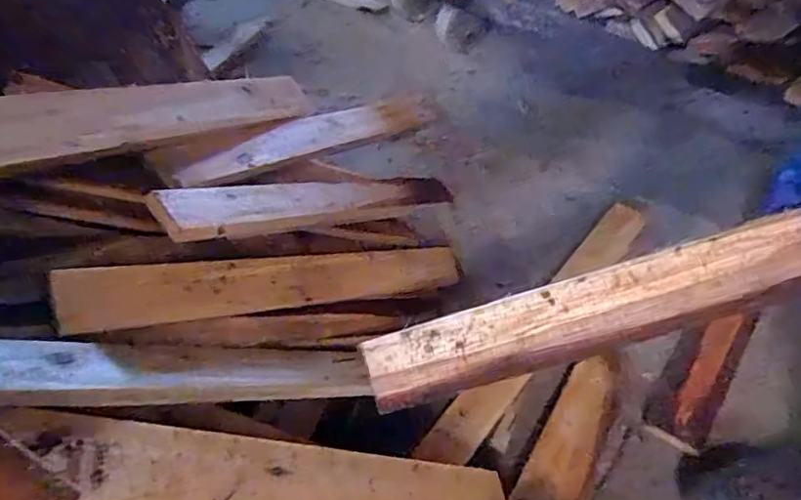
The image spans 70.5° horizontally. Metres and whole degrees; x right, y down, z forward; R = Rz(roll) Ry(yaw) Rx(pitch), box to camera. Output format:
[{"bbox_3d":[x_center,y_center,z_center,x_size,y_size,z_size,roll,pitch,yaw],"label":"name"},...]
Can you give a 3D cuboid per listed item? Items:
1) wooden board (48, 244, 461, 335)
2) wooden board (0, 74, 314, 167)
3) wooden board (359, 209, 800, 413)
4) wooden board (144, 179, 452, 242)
[{"bbox_3d":[-0.098,0.030,0.599,0.013,0.056,0.480,-12,-5,44],"label":"wooden board"},{"bbox_3d":[-0.236,-0.145,0.579,0.013,0.061,0.477,-26,5,32],"label":"wooden board"},{"bbox_3d":[0.203,0.027,0.420,0.484,0.044,0.044,-19,45,13],"label":"wooden board"},{"bbox_3d":[-0.080,-0.059,0.668,0.453,0.018,0.057,-13,62,-50],"label":"wooden board"}]

